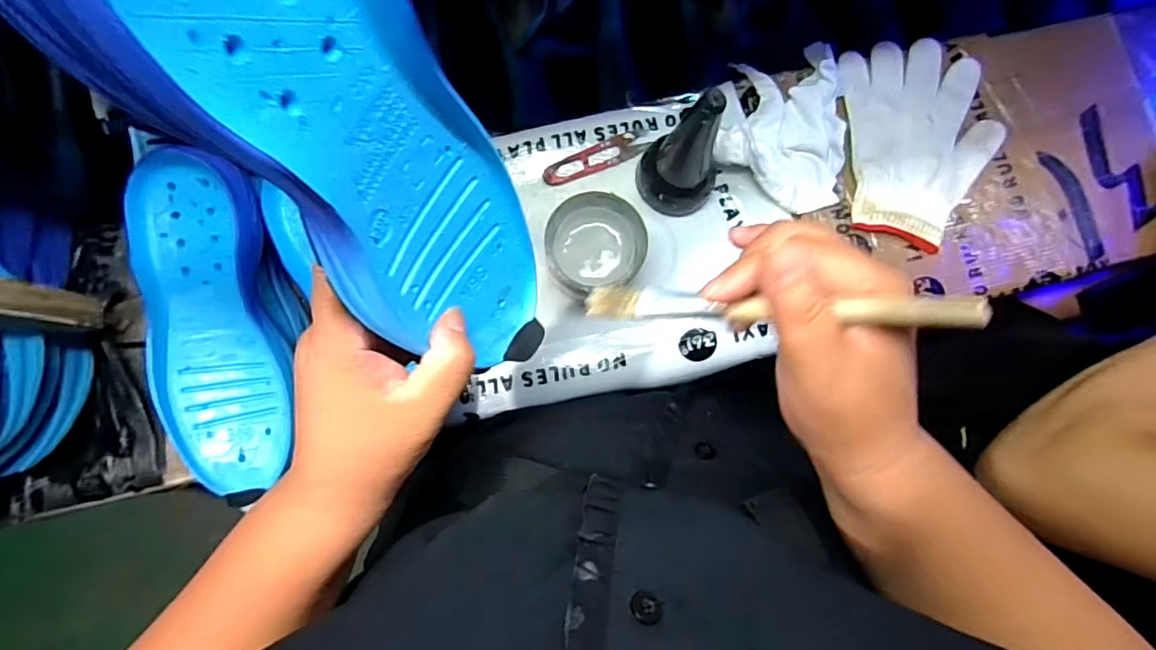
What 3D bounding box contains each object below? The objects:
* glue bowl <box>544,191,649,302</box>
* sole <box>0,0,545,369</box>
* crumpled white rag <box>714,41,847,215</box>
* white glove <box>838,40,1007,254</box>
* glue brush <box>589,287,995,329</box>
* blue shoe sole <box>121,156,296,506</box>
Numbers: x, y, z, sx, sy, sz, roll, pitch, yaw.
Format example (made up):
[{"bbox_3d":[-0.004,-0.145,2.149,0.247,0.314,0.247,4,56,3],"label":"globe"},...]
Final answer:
[{"bbox_3d":[0.013,-0.065,0.464,0.079,0.052,0.076,0,82,-2],"label":"glue bowl"},{"bbox_3d":[-0.070,-0.051,0.207,0.086,0.257,0.043,-45,63,-7],"label":"sole"},{"bbox_3d":[0.183,-0.186,0.494,0.113,0.030,0.155,6,82,-1],"label":"crumpled white rag"},{"bbox_3d":[0.318,-0.169,0.511,0.138,0.013,0.189,0,82,-2],"label":"white glove"},{"bbox_3d":[0.074,-0.007,0.231,0.157,0.007,0.016,3,81,28],"label":"glue brush"},{"bbox_3d":[-0.274,0.002,0.409,0.083,0.058,0.248,-6,82,-3],"label":"blue shoe sole"}]

